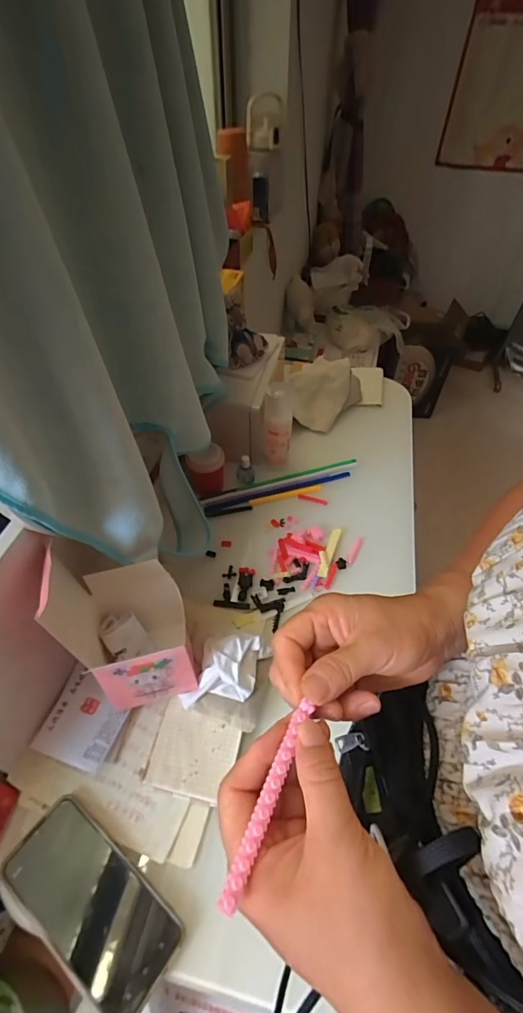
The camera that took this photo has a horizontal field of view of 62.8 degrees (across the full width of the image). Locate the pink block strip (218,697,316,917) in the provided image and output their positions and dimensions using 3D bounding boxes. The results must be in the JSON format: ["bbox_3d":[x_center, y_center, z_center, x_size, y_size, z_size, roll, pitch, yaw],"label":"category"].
[{"bbox_3d":[0.005,0.141,0.210,0.009,0.004,0.093,19,46,16],"label":"pink block strip"}]

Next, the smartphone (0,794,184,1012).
[{"bbox_3d":[-0.149,0.340,0.373,0.161,0.014,0.077,28,53,22],"label":"smartphone"}]

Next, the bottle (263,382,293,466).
[{"bbox_3d":[0.026,-0.128,0.702,0.046,0.142,0.044,1,48,1],"label":"bottle"}]

